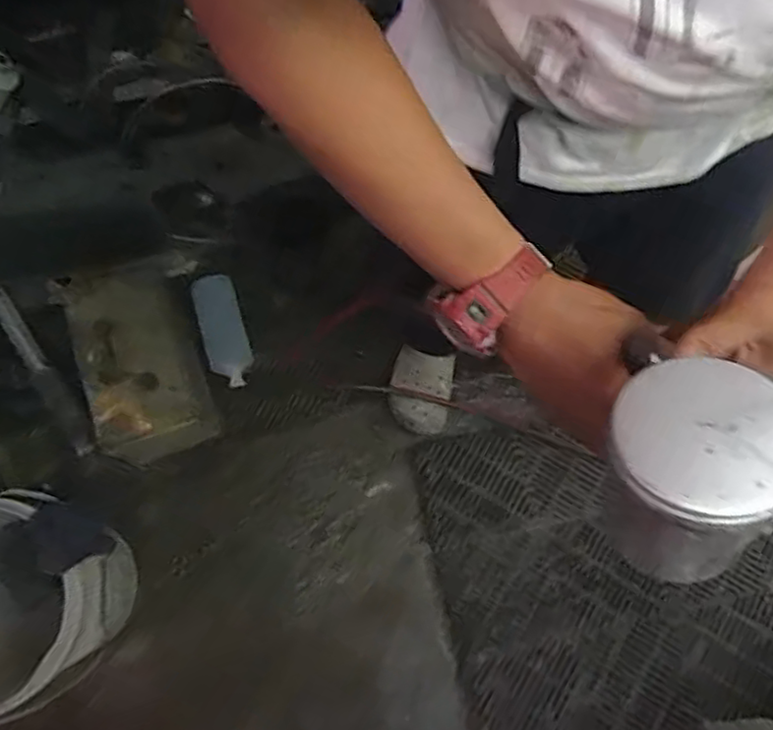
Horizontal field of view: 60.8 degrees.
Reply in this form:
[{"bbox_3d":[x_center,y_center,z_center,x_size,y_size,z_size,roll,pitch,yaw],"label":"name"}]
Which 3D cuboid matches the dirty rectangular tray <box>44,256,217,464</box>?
[{"bbox_3d":[-0.435,-0.013,1.191,0.204,0.185,0.348,-18,75,-7],"label":"dirty rectangular tray"}]

